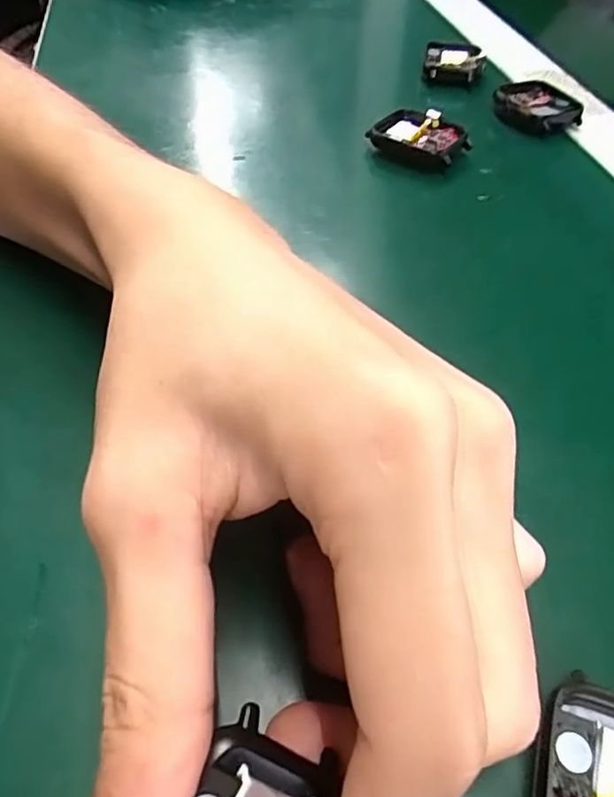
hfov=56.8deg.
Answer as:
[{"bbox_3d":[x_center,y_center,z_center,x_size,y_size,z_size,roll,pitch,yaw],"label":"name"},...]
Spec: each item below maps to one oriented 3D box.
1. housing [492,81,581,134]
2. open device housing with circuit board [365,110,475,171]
[{"bbox_3d":[0.129,-0.166,0.321,0.040,0.008,0.048,-15,52,-15],"label":"housing"},{"bbox_3d":[0.059,-0.135,0.294,0.045,0.011,0.040,36,57,25],"label":"open device housing with circuit board"}]

